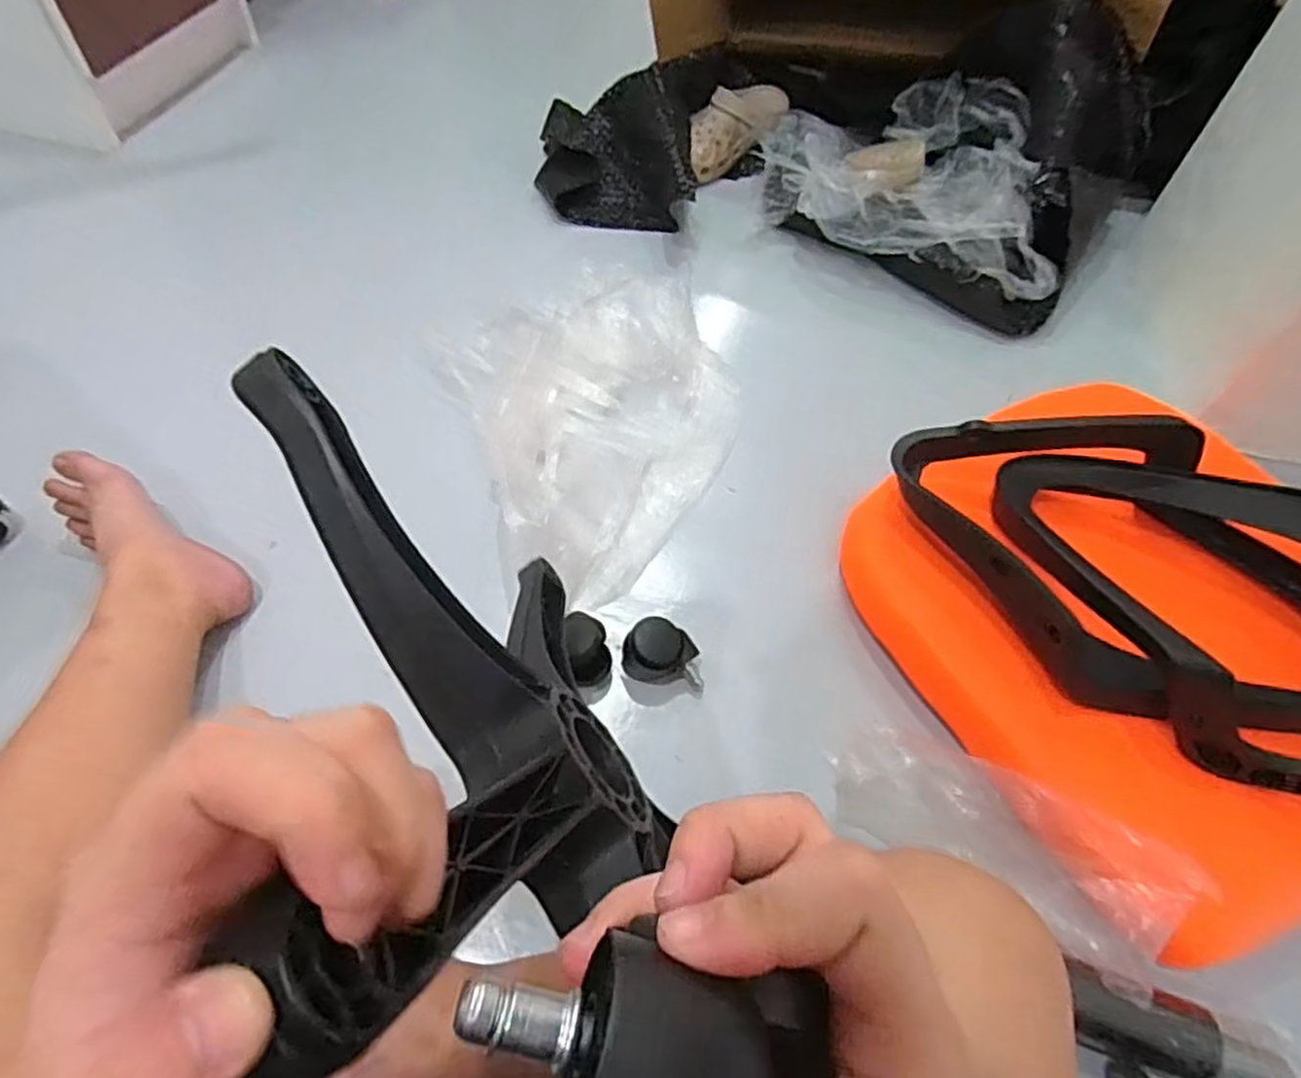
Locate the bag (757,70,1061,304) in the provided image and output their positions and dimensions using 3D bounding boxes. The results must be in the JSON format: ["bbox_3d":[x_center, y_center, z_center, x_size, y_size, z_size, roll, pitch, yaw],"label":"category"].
[{"bbox_3d":[0.347,-0.494,0.993,0.374,0.106,0.332,8,55,0],"label":"bag"}]

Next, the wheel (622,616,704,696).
[{"bbox_3d":[0.012,0.103,0.657,0.075,0.048,0.046,7,55,0],"label":"wheel"}]

